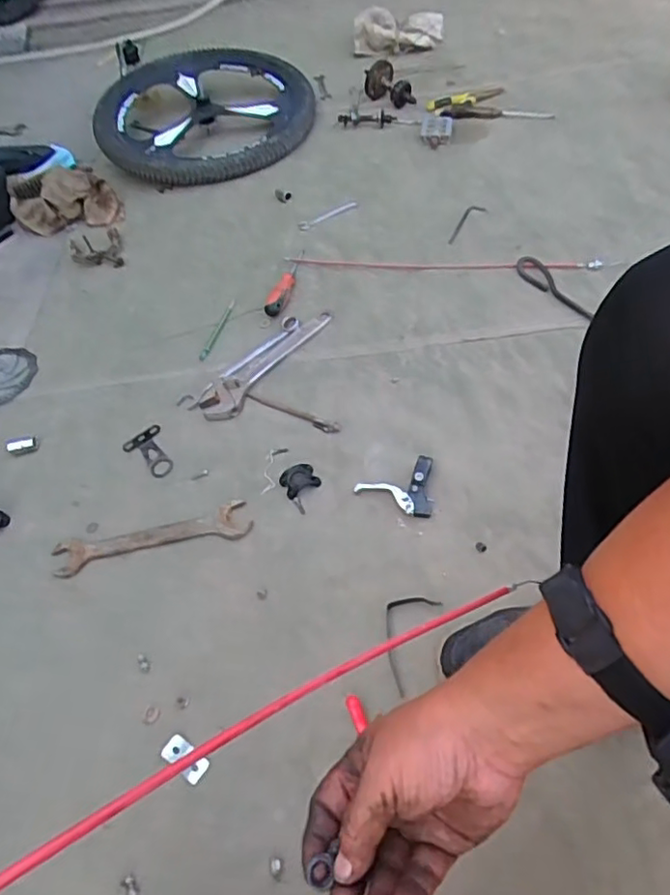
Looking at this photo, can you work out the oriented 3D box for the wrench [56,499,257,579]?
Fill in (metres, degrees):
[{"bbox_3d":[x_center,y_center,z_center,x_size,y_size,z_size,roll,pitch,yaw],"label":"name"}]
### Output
[{"bbox_3d":[-0.249,0.119,0.808,0.267,0.014,0.058,-12,51,0],"label":"wrench"}]

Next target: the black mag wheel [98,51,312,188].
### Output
[{"bbox_3d":[-0.344,-0.884,1.563,0.539,0.099,0.590,-5,52,6],"label":"black mag wheel"}]

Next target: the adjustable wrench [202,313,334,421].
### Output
[{"bbox_3d":[-0.114,-0.146,1.006,0.070,0.025,0.291,23,59,25],"label":"adjustable wrench"}]

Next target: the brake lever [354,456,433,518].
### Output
[{"bbox_3d":[0.079,0.045,0.806,0.099,0.028,0.109,0,52,10],"label":"brake lever"}]

